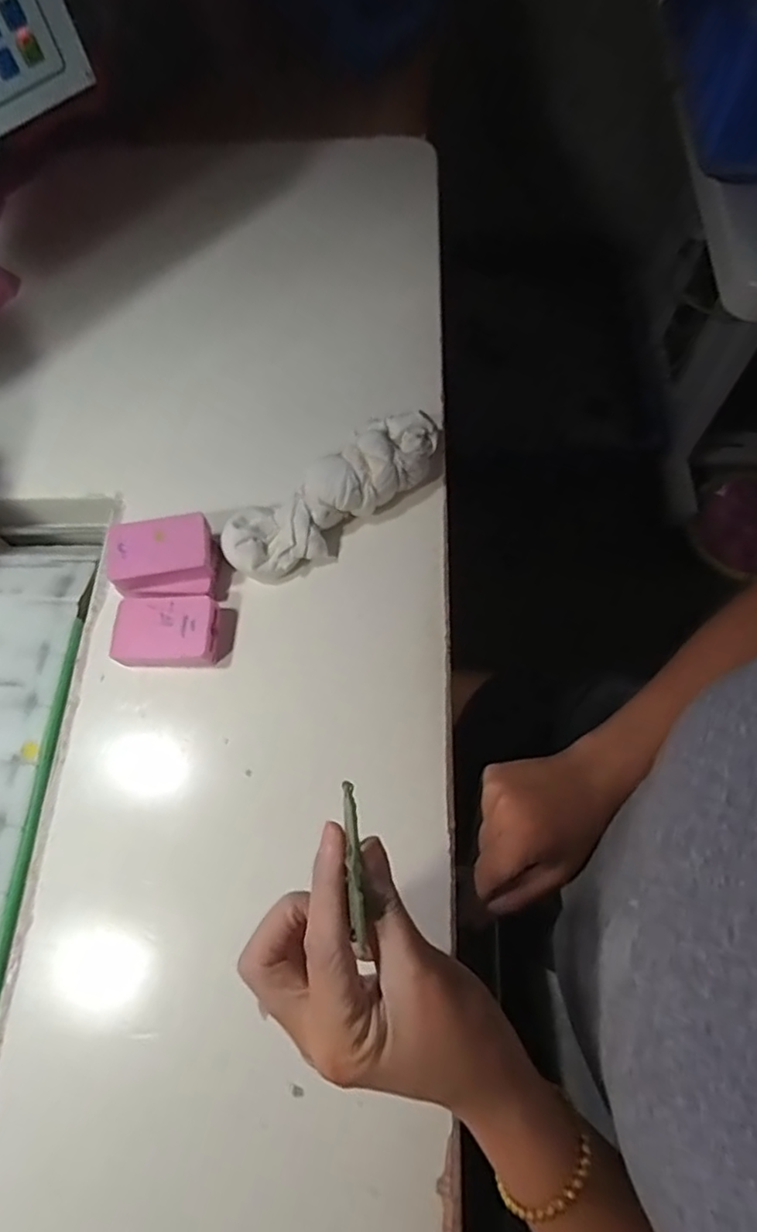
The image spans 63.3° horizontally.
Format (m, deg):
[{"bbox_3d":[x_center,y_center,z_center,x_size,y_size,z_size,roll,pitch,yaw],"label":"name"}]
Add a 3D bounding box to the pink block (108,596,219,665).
[{"bbox_3d":[-0.145,0.011,0.421,0.070,0.022,0.047,4,67,4],"label":"pink block"}]

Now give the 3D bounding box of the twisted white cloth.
[{"bbox_3d":[-0.031,-0.085,0.444,0.170,0.047,0.052,-33,70,-11],"label":"twisted white cloth"}]

